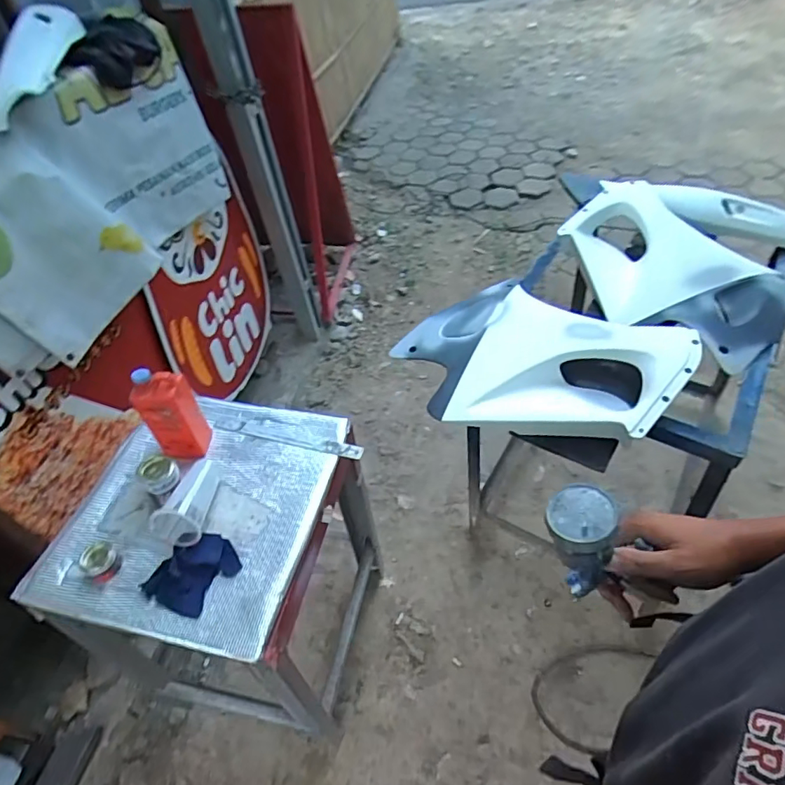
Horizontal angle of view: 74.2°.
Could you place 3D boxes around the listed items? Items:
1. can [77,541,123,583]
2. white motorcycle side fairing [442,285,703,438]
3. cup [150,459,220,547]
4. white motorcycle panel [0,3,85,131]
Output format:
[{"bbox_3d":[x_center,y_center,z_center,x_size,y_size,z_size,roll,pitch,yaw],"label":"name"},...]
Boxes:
[{"bbox_3d":[-0.527,0.302,0.931,0.061,0.046,0.060,25,56,29],"label":"can"},{"bbox_3d":[0.365,-0.058,1.041,0.401,0.101,0.397,16,52,23],"label":"white motorcycle side fairing"},{"bbox_3d":[-0.377,0.195,0.984,0.087,0.085,0.170,8,49,17],"label":"cup"},{"bbox_3d":[-0.716,-0.681,1.051,0.079,0.105,0.426,-10,46,1],"label":"white motorcycle panel"}]

